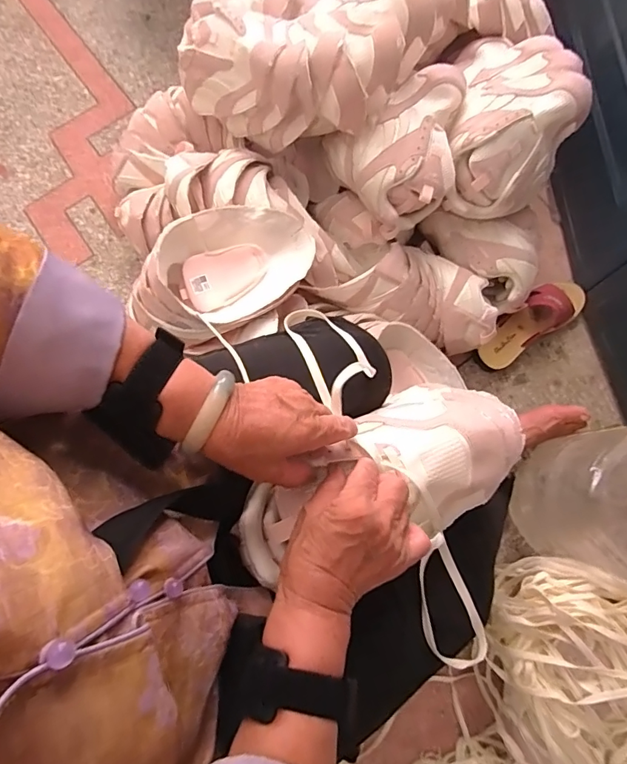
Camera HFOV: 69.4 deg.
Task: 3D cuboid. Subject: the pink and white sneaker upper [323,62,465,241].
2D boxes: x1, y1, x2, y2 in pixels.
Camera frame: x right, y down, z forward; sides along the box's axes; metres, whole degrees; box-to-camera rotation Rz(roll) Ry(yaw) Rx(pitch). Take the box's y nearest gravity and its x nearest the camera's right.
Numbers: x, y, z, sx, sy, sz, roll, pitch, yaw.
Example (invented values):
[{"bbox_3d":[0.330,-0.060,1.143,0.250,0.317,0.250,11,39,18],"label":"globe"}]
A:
[{"bbox_3d":[0.133,-0.337,0.682,0.196,0.115,0.188,-10,77,-2],"label":"pink and white sneaker upper"}]

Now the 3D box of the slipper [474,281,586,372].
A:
[{"bbox_3d":[0.385,-0.106,0.805,0.222,0.075,0.076,-33,79,-7],"label":"slipper"}]

